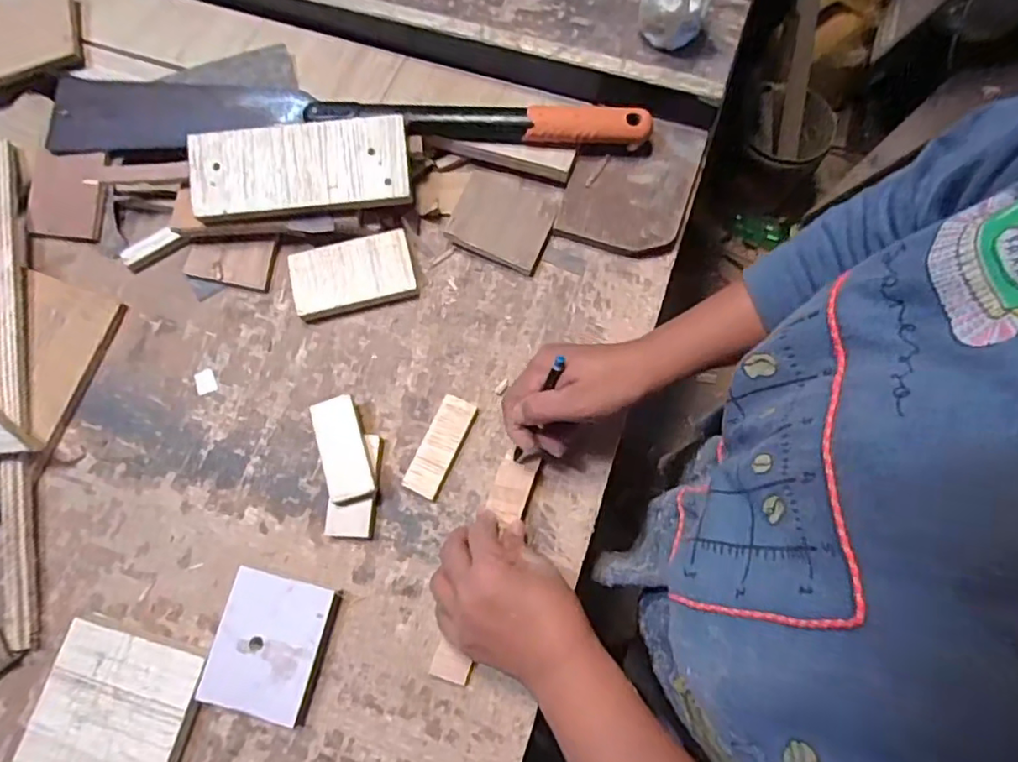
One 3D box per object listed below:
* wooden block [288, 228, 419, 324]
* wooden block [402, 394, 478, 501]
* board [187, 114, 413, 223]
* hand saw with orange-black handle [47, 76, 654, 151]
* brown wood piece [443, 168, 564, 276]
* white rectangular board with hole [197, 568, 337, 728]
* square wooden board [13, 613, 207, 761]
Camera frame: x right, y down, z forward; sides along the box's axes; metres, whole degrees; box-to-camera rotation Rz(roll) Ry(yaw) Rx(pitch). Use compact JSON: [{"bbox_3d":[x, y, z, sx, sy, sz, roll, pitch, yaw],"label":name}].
[{"bbox_3d":[-0.141,-0.097,0.537,0.107,0.020,0.063,-14,75,-2],"label":"wooden block"},{"bbox_3d":[-0.057,0.055,0.498,0.032,0.009,0.085,23,77,8],"label":"wooden block"},{"bbox_3d":[-0.185,-0.189,0.521,0.191,0.011,0.077,-6,87,0],"label":"board"},{"bbox_3d":[-0.156,-0.251,0.547,0.556,0.018,0.071,1,76,2],"label":"hand saw with orange-black handle"},{"bbox_3d":[-0.004,-0.154,0.548,0.090,0.011,0.088,18,77,7],"label":"brown wood piece"},{"bbox_3d":[-0.186,0.204,0.461,0.082,0.022,0.098,12,76,5],"label":"white rectangular board with hole"},{"bbox_3d":[-0.301,0.255,0.452,0.115,0.017,0.116,14,76,6],"label":"square wooden board"}]

